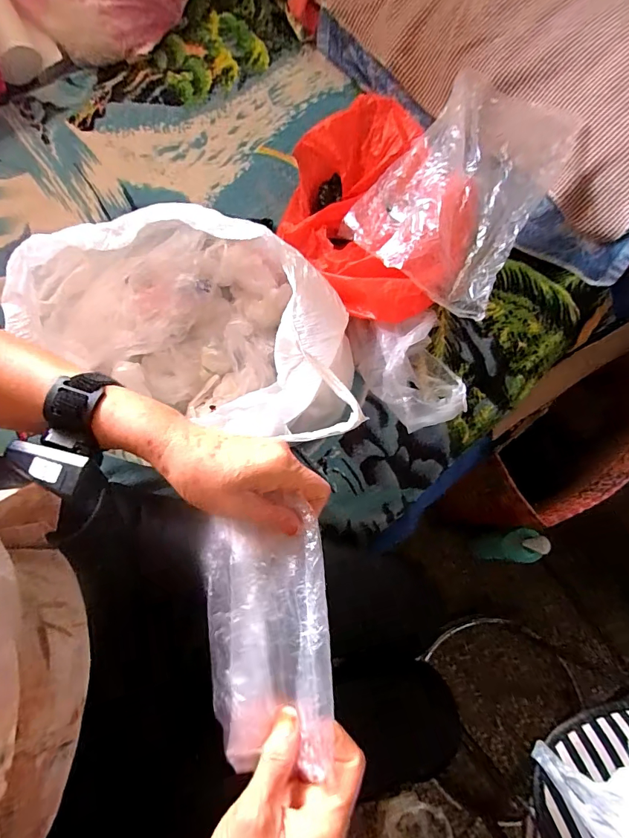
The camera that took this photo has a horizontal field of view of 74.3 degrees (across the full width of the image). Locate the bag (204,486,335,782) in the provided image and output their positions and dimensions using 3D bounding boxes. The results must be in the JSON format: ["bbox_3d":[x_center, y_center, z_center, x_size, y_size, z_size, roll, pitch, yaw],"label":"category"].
[{"bbox_3d":[-0.034,0.157,0.304,0.089,0.024,0.164,-7,74,-3],"label":"bag"}]

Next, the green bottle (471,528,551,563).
[{"bbox_3d":[0.389,0.255,0.835,0.069,0.203,0.064,2,74,0],"label":"green bottle"}]

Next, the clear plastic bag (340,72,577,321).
[{"bbox_3d":[0.186,-0.304,0.529,0.204,0.057,0.311,29,76,7],"label":"clear plastic bag"}]

